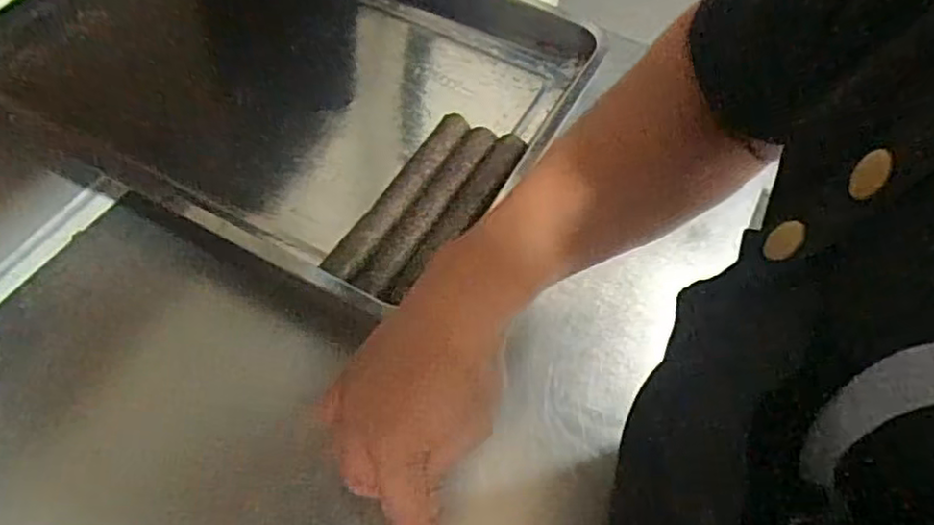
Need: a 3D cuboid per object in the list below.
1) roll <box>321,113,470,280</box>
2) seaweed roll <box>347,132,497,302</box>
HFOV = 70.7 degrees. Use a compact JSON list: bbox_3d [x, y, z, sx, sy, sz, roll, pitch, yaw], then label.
[{"bbox_3d":[-0.054,-0.056,0.563,0.032,0.027,0.197,25,59,12],"label":"roll"},{"bbox_3d":[-0.030,-0.043,0.556,0.028,0.025,0.196,26,59,13],"label":"seaweed roll"}]

